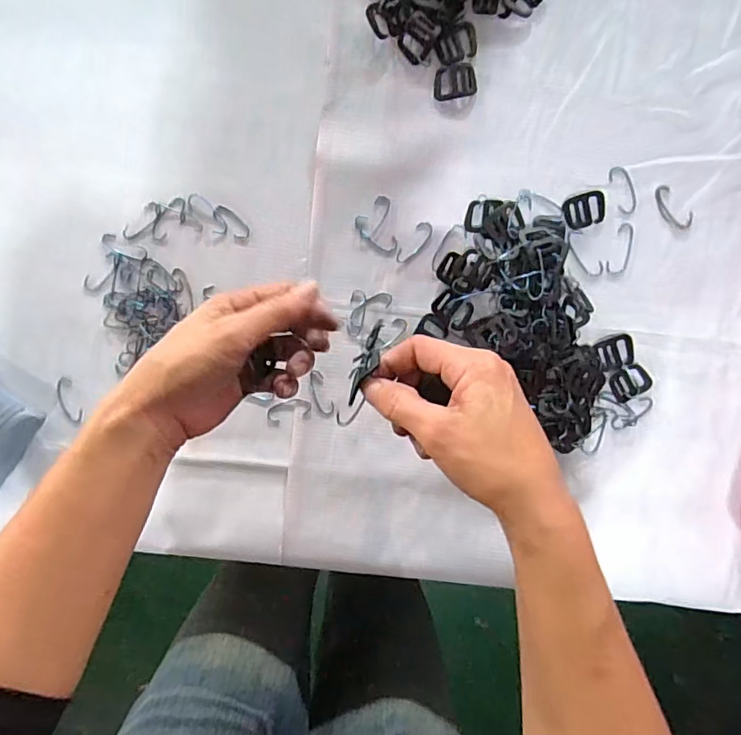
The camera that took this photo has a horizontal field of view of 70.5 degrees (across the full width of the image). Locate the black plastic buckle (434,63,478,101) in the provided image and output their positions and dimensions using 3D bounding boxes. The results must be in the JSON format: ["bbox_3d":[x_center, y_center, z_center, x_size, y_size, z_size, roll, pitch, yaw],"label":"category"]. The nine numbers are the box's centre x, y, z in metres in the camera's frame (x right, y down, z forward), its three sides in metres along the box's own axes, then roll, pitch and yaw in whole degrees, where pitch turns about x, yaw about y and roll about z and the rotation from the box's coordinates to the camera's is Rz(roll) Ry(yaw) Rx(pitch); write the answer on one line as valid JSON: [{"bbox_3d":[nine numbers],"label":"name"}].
[{"bbox_3d":[0.066,-0.223,0.408,0.033,0.004,0.025,-8,98,4],"label":"black plastic buckle"}]

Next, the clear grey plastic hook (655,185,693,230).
[{"bbox_3d":[0.240,-0.126,0.415,0.040,0.004,0.017,43,98,-4],"label":"clear grey plastic hook"}]

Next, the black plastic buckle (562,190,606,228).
[{"bbox_3d":[0.170,-0.125,0.415,0.033,0.004,0.025,-10,98,4],"label":"black plastic buckle"}]

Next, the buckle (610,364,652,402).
[{"bbox_3d":[0.215,0.012,0.432,0.031,0.004,0.027,-28,96,6],"label":"buckle"}]

